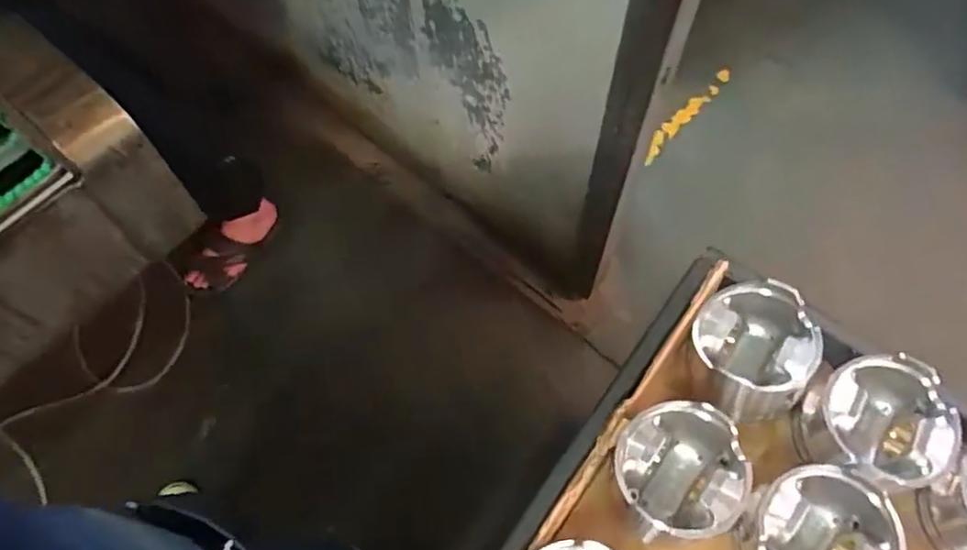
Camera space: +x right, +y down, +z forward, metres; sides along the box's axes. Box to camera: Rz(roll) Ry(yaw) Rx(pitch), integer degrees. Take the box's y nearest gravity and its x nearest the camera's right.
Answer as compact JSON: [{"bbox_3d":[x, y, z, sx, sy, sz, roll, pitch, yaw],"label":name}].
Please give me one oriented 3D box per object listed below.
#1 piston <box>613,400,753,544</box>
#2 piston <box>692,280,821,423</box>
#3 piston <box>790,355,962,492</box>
[{"bbox_3d":[0.172,0.181,0.587,0.107,0.102,0.107,0,65,1],"label":"piston"},{"bbox_3d":[0.261,0.078,0.635,0.112,0.092,0.114,-37,69,-15],"label":"piston"},{"bbox_3d":[0.358,0.138,0.587,0.109,0.081,0.106,0,65,1],"label":"piston"}]

